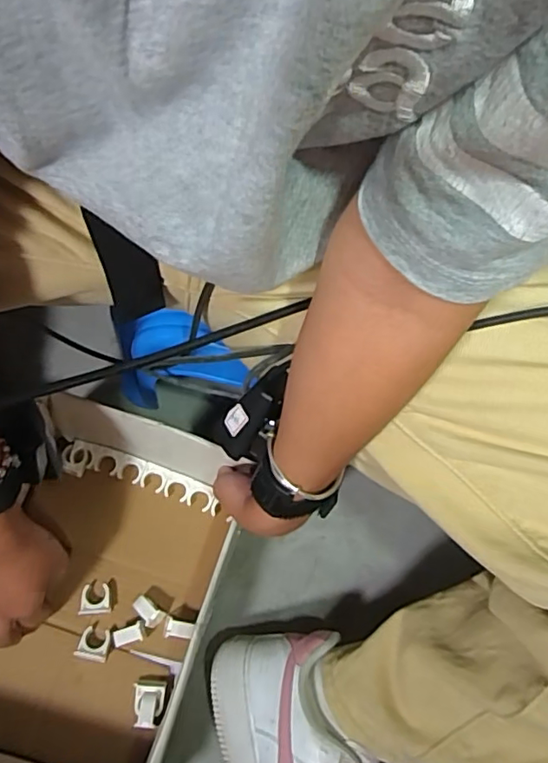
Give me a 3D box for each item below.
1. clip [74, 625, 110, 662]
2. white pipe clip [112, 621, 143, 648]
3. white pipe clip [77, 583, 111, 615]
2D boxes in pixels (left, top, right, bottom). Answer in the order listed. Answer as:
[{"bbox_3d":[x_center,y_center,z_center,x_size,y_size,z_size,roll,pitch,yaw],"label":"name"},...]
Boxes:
[{"bbox_3d":[-0.168,0.246,0.529,0.030,0.015,0.027,11,70,1],"label":"clip"},{"bbox_3d":[-0.136,0.237,0.530,0.029,0.025,0.016,-14,71,-8],"label":"white pipe clip"},{"bbox_3d":[-0.172,0.208,0.542,0.029,0.011,0.027,-4,70,-4],"label":"white pipe clip"}]

